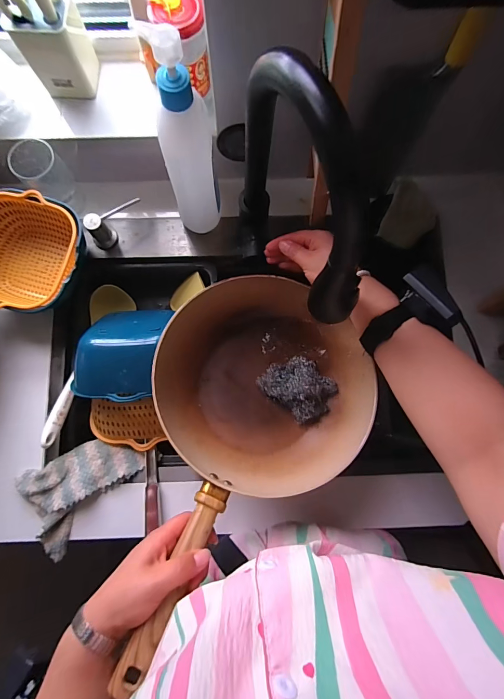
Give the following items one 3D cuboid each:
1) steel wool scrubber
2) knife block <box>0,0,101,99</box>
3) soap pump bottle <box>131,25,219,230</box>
[{"bbox_3d":[0.069,0.052,0.490,0.100,0.054,0.080,41,83,5],"label":"steel wool scrubber"},{"bbox_3d":[-0.276,-0.427,0.492,0.074,0.119,0.072,0,82,0],"label":"knife block"},{"bbox_3d":[-0.083,-0.258,0.457,0.061,0.279,0.064,0,82,0],"label":"soap pump bottle"}]

